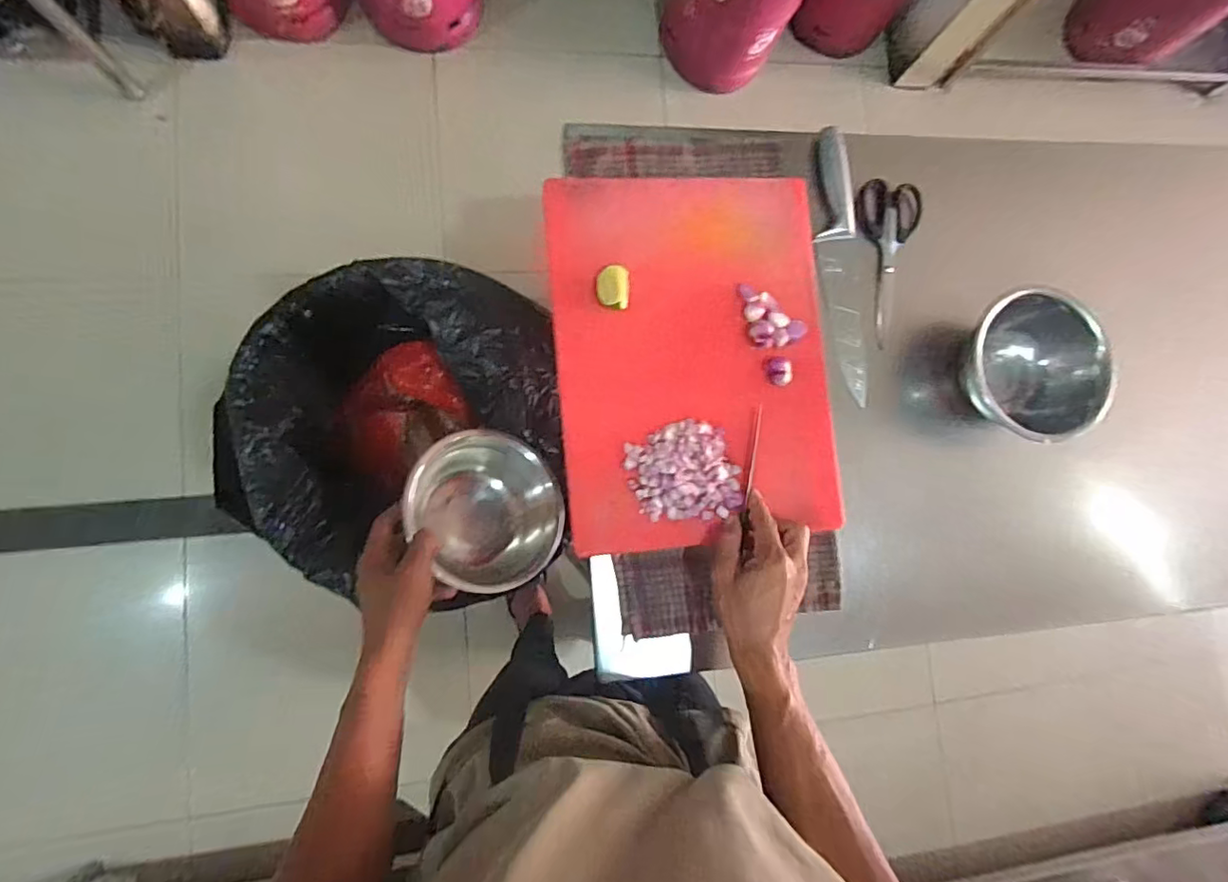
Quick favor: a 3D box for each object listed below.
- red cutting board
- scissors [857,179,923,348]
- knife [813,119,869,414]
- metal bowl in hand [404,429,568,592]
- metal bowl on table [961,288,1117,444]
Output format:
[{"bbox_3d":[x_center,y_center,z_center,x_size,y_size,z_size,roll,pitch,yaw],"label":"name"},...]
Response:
[{"bbox_3d":[0.089,-0.089,0.598,0.288,0.030,0.380,-4,87,-9],"label":"red cutting board"},{"bbox_3d":[0.320,-0.207,0.669,0.071,0.016,0.196,3,85,-9],"label":"scissors"},{"bbox_3d":[0.260,-0.200,0.660,0.045,0.023,0.308,-4,86,-9],"label":"knife"},{"bbox_3d":[-0.149,0.080,0.653,0.178,0.080,0.178,13,66,-32],"label":"metal bowl in hand"},{"bbox_3d":[0.448,-0.077,0.638,0.146,0.072,0.146,1,86,-9],"label":"metal bowl on table"}]

